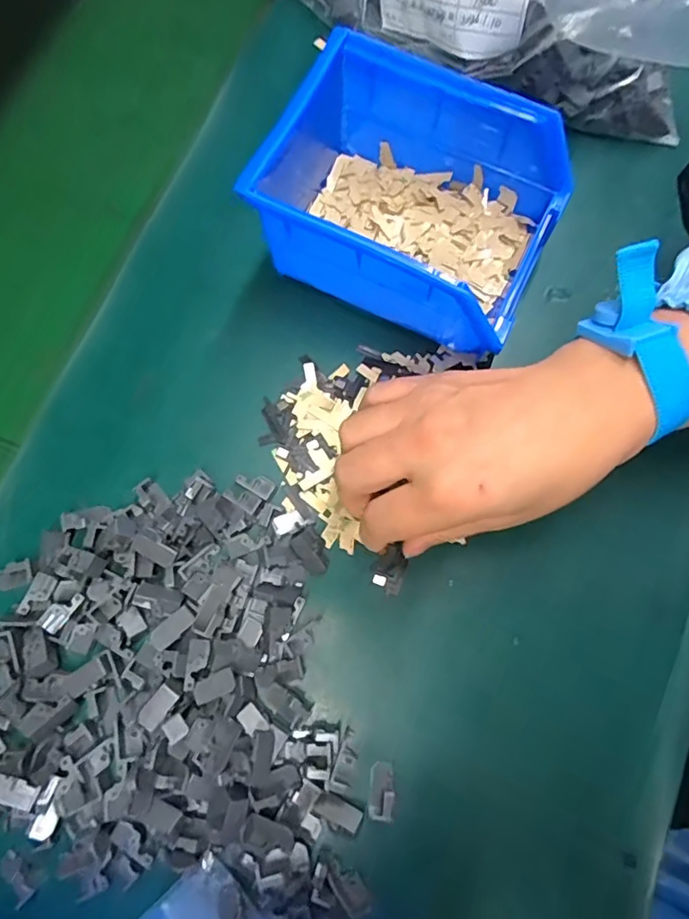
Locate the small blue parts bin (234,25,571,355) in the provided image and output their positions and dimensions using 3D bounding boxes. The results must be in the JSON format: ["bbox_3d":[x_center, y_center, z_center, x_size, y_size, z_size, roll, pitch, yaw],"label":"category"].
[{"bbox_3d":[0.025,-0.130,0.284,0.163,0.071,0.113,26,77,4],"label":"small blue parts bin"}]

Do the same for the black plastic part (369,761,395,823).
[{"bbox_3d":[0.017,0.149,0.247,0.011,0.011,0.021,5,75,3],"label":"black plastic part"}]

